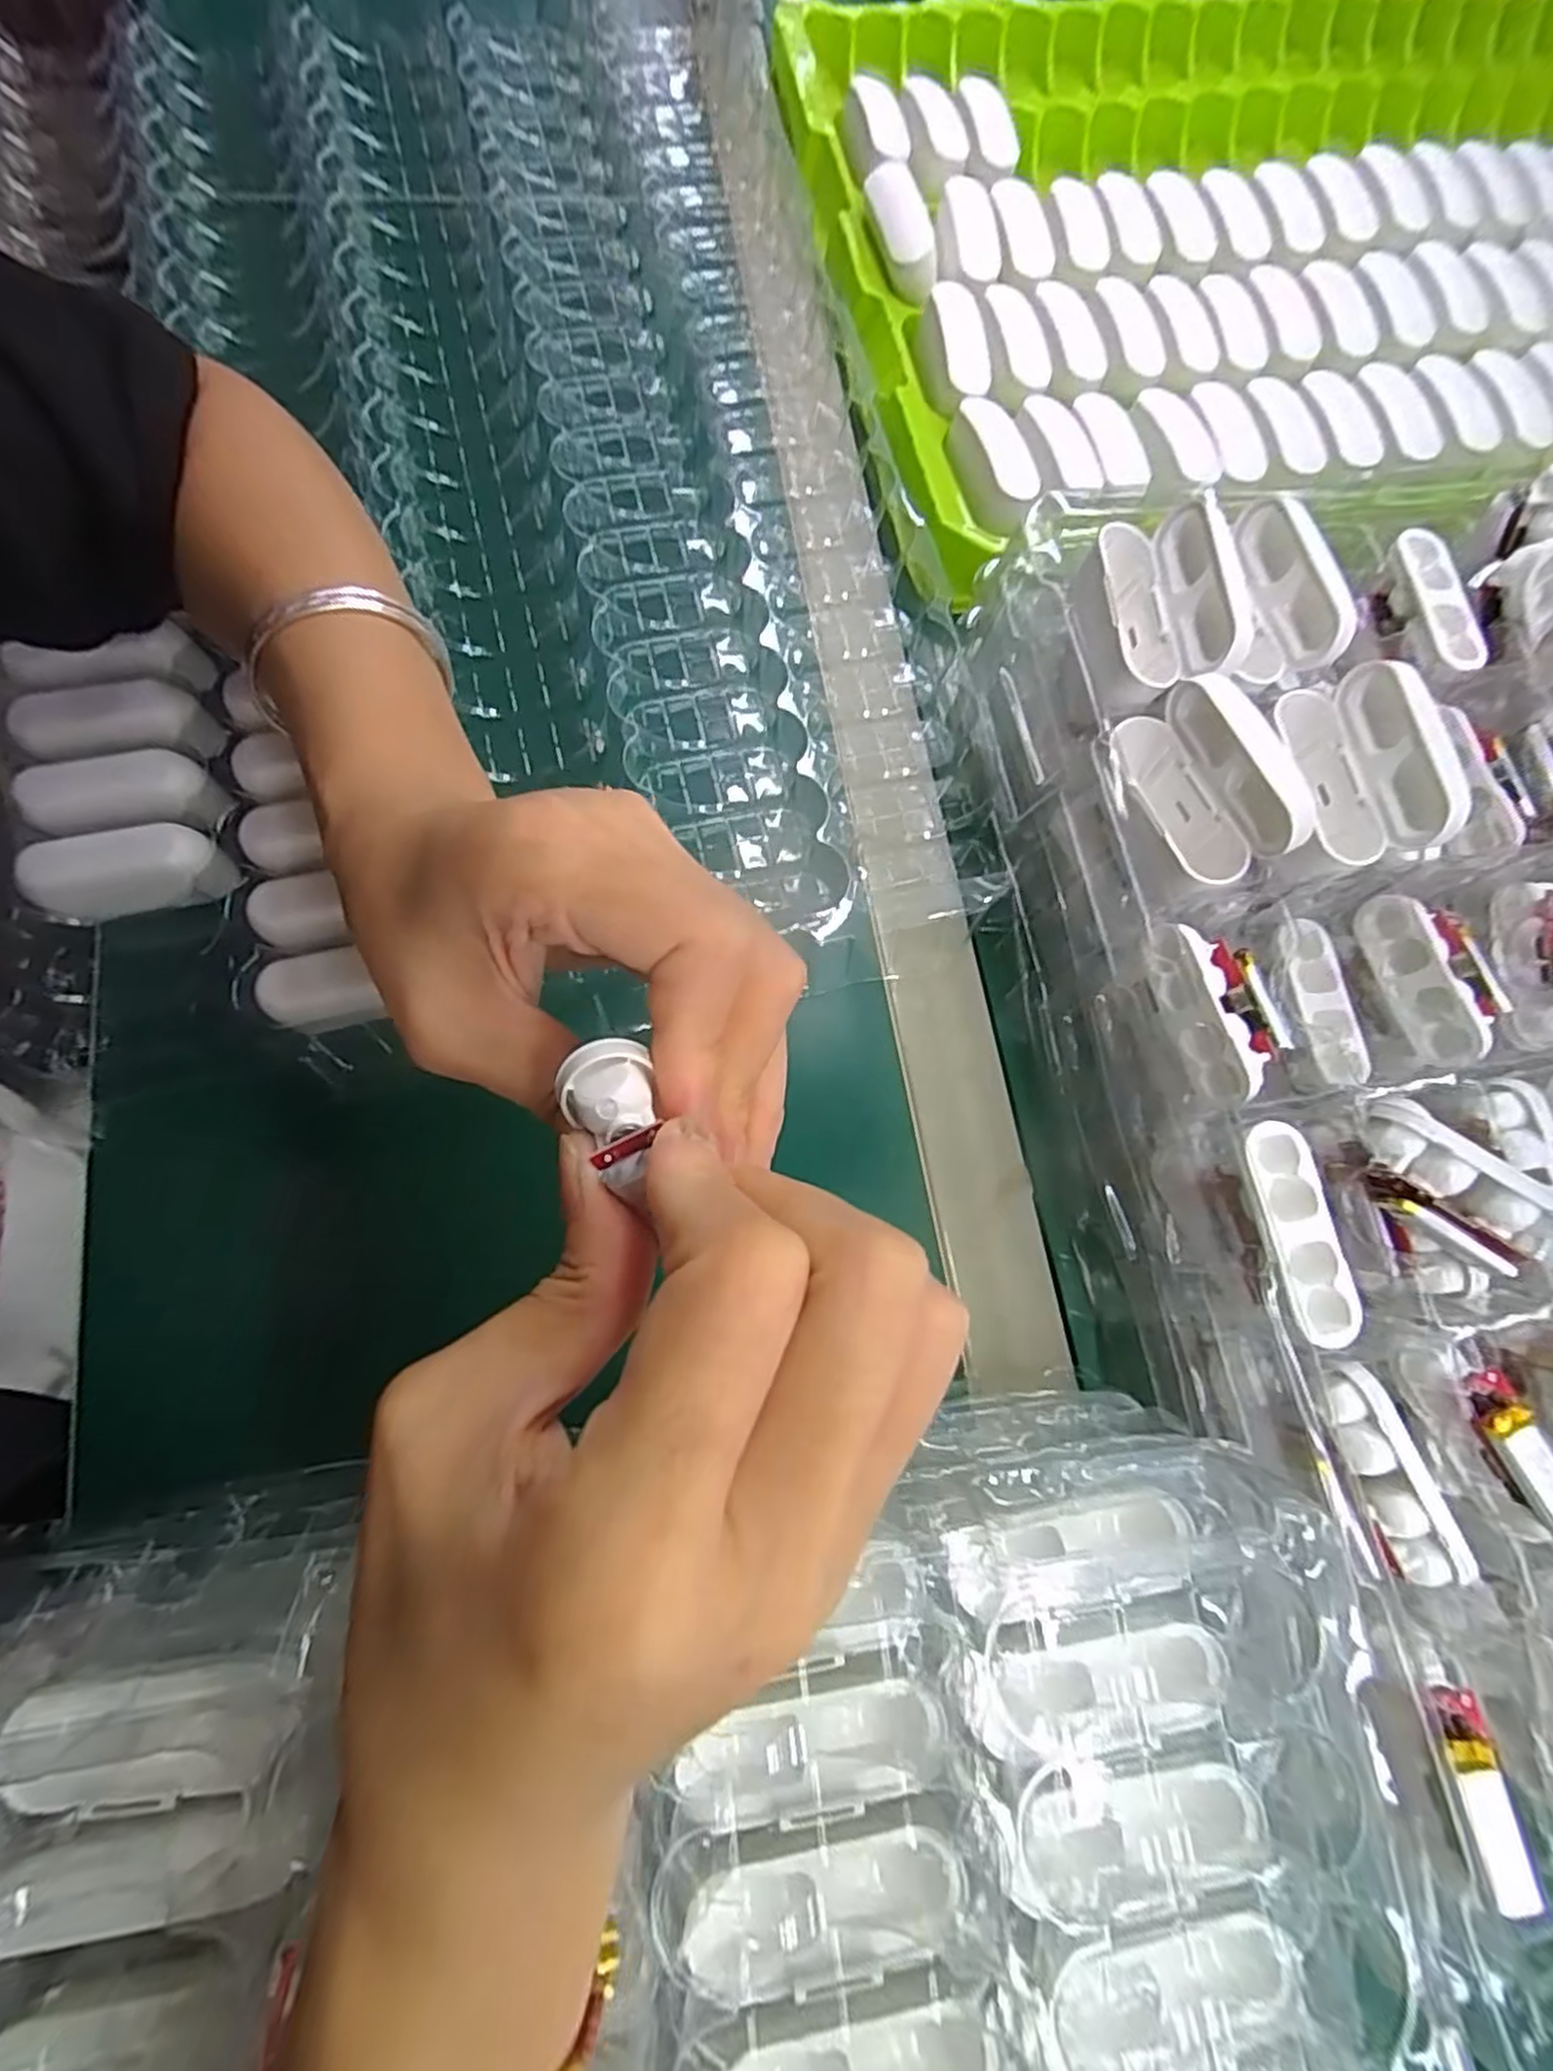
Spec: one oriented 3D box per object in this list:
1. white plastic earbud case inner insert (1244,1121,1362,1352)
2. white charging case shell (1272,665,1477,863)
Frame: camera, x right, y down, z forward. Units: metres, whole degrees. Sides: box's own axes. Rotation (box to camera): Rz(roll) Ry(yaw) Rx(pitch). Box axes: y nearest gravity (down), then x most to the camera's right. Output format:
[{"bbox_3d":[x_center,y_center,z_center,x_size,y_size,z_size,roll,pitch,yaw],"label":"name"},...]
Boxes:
[{"bbox_3d":[0.154,0.058,0.222,0.019,0.010,0.062,-12,77,-8],"label":"white plastic earbud case inner insert"},{"bbox_3d":[0.197,-0.090,0.253,0.030,0.038,0.064,-10,76,-8],"label":"white charging case shell"}]

